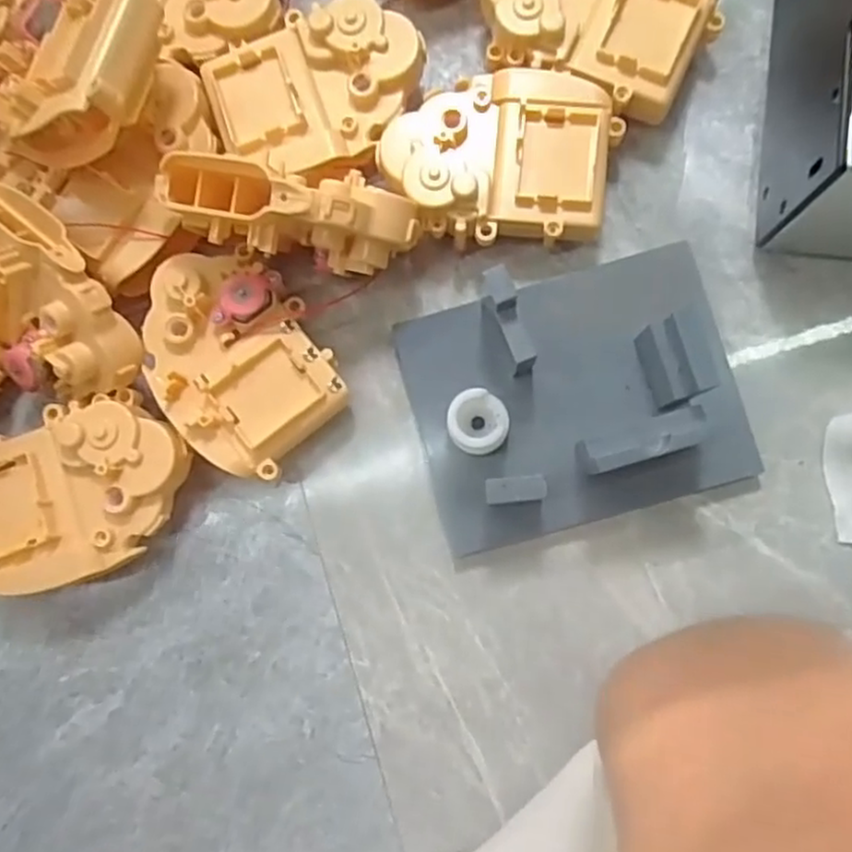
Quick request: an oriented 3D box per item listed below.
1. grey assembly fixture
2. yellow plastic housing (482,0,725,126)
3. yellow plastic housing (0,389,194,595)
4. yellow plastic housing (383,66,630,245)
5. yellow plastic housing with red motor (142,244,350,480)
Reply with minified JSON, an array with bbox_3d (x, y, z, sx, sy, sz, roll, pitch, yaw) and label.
[{"bbox_3d":[0.064,-0.014,0.301,0.137,0.042,0.108,-16,82,2],"label":"grey assembly fixture"},{"bbox_3d":[0.077,-0.185,0.322,0.099,0.036,0.075,25,85,7],"label":"yellow plastic housing"},{"bbox_3d":[-0.149,0.029,0.312,0.096,0.037,0.071,-16,82,2],"label":"yellow plastic housing"},{"bbox_3d":[0.032,-0.119,0.313,0.098,0.030,0.074,1,83,4],"label":"yellow plastic housing"},{"bbox_3d":[-0.085,-0.031,0.315,0.072,0.038,0.097,-44,82,-2],"label":"yellow plastic housing with red motor"}]

